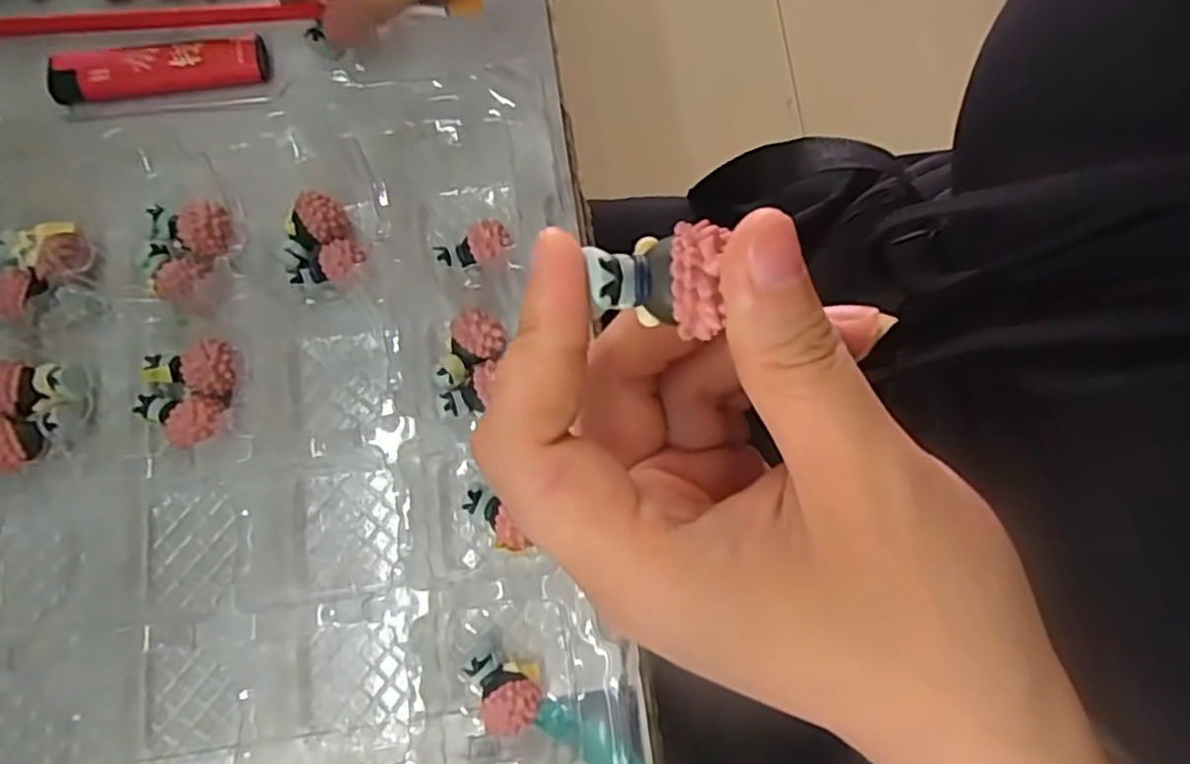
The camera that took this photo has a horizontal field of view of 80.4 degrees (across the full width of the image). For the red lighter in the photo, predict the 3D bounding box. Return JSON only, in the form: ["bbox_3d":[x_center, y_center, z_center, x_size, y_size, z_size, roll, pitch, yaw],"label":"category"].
[{"bbox_3d":[-0.169,-0.123,0.273,0.078,0.007,0.020,-10,95,-7],"label":"red lighter"}]

